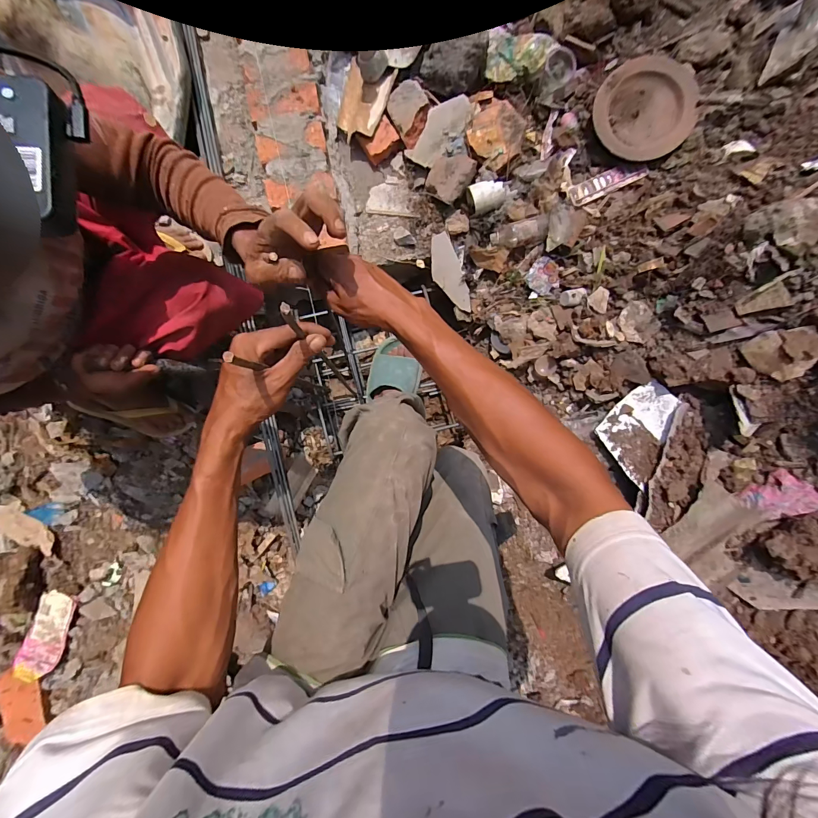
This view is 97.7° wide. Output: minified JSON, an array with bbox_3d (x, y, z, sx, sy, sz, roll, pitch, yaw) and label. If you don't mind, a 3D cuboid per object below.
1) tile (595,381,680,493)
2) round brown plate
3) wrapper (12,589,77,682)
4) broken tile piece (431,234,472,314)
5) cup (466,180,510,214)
[{"bbox_3d":[0.431,0.040,0.684,0.107,0.012,0.184,23,90,21],"label":"tile"},{"bbox_3d":[0.475,-0.601,0.710,0.188,0.023,0.167,40,104,-1],"label":"round brown plate"},{"bbox_3d":[-0.817,0.510,0.804,0.091,0.014,0.186,16,81,7],"label":"wrapper"},{"bbox_3d":[0.095,-0.325,0.870,0.008,0.076,0.191,-25,95,-47],"label":"broken tile piece"},{"bbox_3d":[0.178,-0.480,0.808,0.084,0.049,0.071,-10,87,-2],"label":"cup"}]

